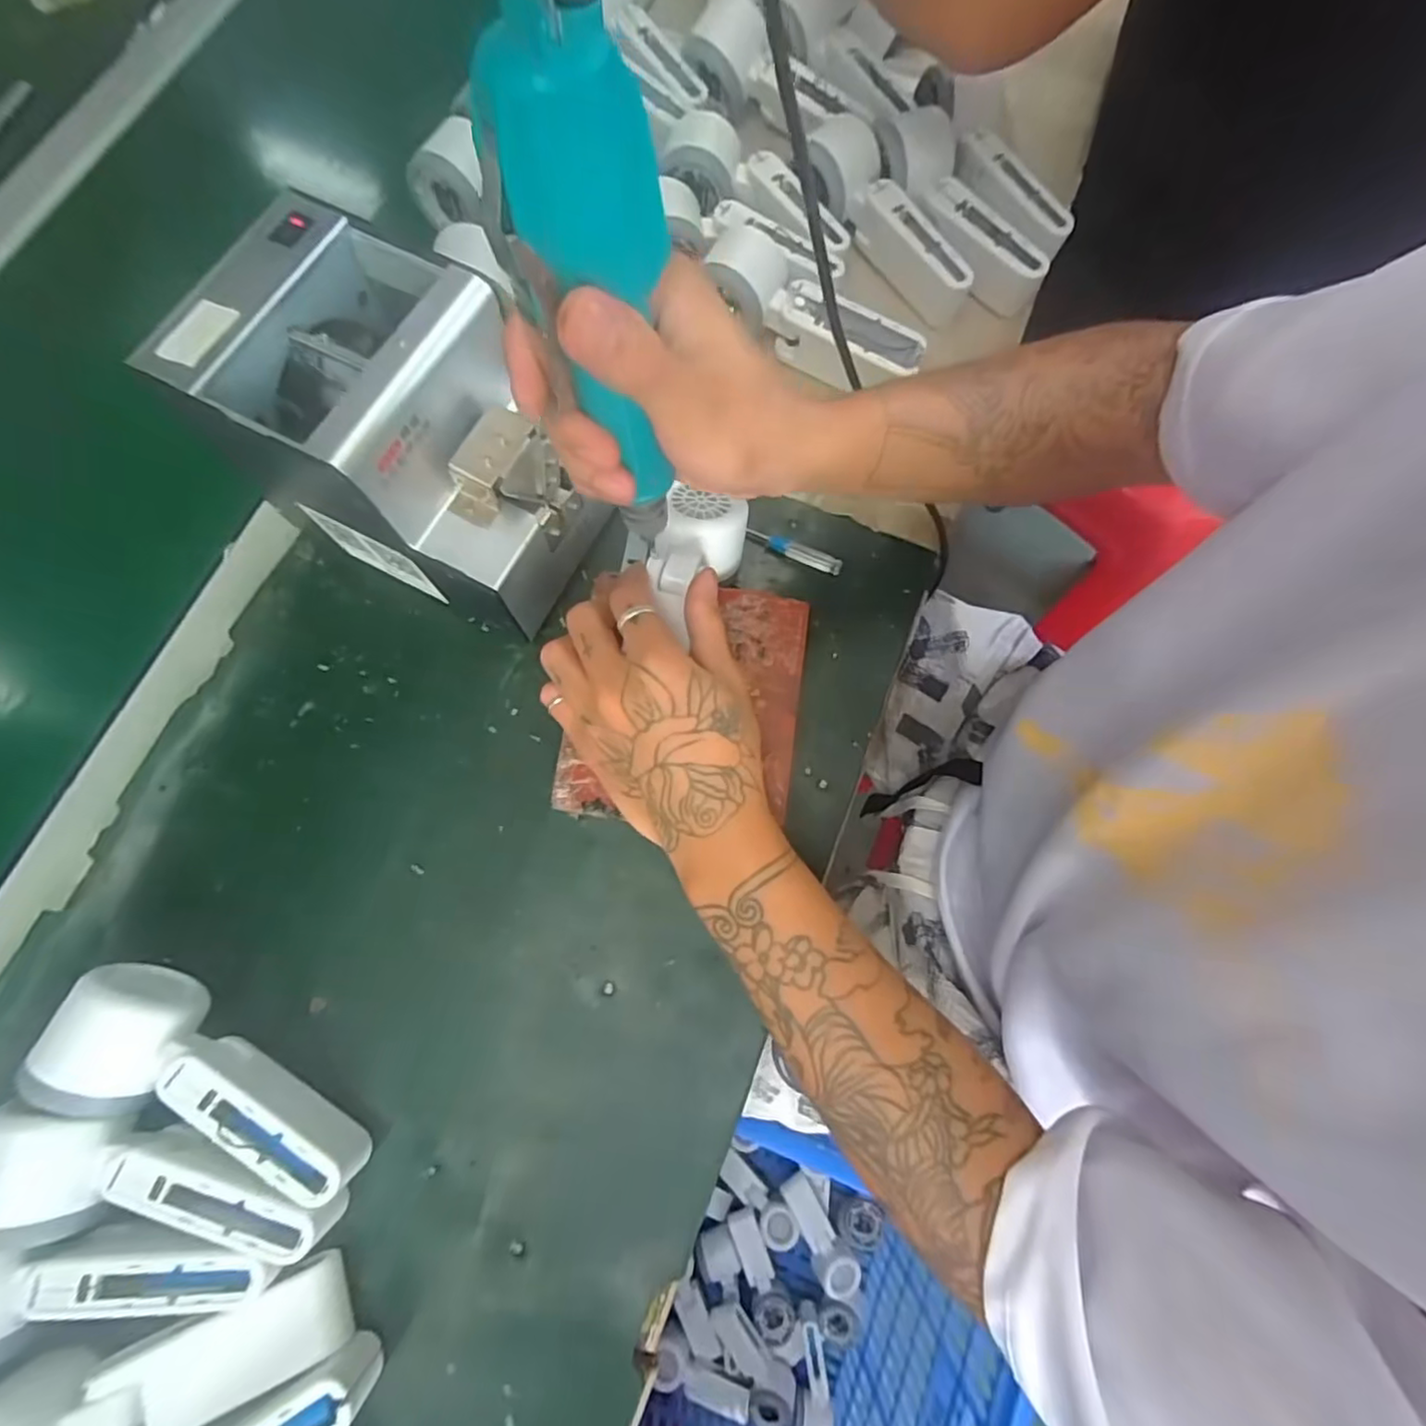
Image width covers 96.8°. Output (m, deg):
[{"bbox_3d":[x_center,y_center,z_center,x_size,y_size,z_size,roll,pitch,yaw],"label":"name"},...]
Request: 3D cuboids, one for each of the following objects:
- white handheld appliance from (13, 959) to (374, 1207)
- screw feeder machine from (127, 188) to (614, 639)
[{"bbox_3d":[-0.248,0.186,0.319,0.162,0.061,0.055,23,77,6],"label":"white handheld appliance"},{"bbox_3d":[-0.165,-0.151,0.366,0.169,0.151,0.121,26,77,6],"label":"screw feeder machine"}]

